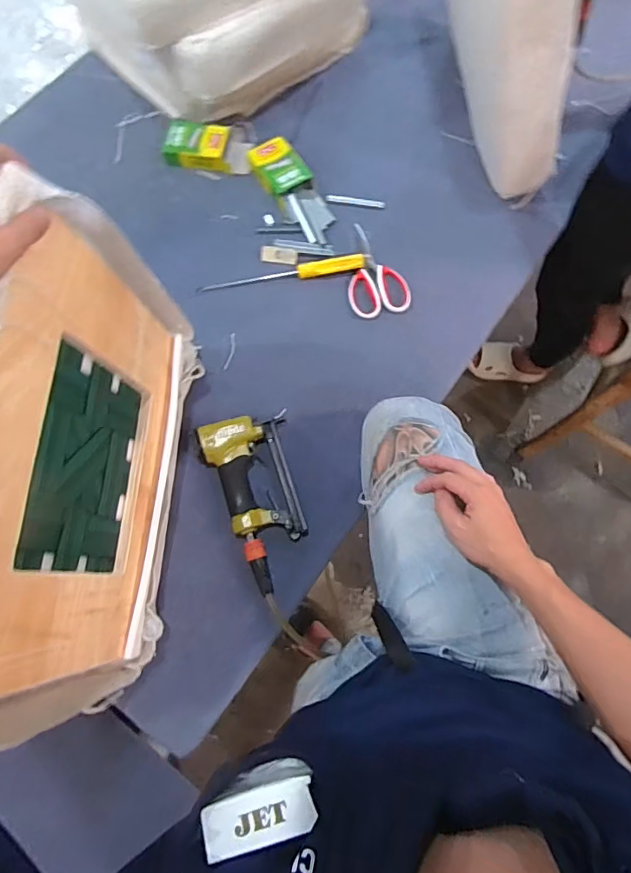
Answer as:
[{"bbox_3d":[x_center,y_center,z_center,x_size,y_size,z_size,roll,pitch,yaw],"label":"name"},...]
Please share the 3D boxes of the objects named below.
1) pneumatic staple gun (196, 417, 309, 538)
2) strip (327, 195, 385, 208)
[{"bbox_3d":[-0.096,0.065,0.735,0.130,0.046,0.183,-11,73,-4],"label":"pneumatic staple gun"},{"bbox_3d":[0.074,-0.434,0.915,0.106,0.004,0.015,7,73,2],"label":"strip"}]

